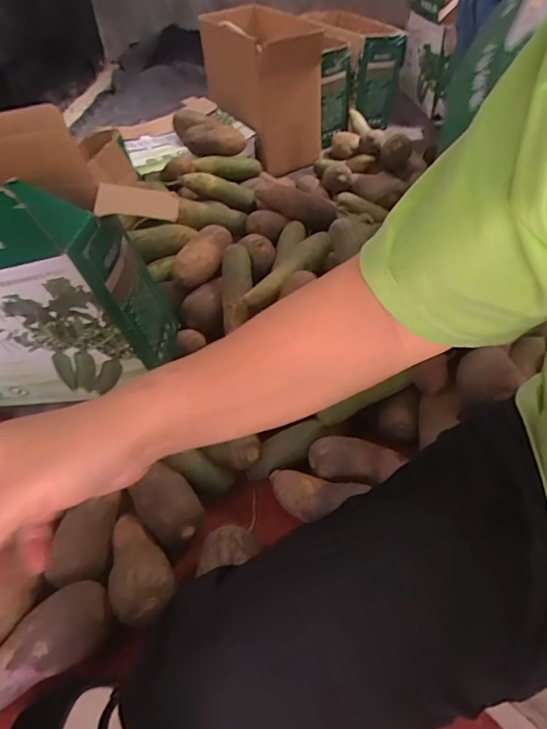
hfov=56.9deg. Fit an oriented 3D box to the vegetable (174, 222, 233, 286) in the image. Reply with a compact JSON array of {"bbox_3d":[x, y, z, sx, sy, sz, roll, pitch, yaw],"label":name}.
[{"bbox_3d":[-0.121,-0.199,0.903,0.073,0.056,0.139,23,53,24],"label":"vegetable"}]

